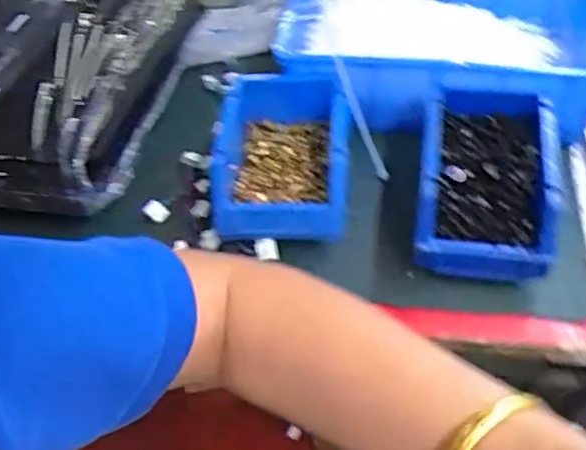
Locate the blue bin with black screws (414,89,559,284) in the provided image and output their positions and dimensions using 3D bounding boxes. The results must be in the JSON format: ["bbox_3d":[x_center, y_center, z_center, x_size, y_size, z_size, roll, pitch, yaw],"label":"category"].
[{"bbox_3d":[0.155,-0.041,0.519,0.103,0.059,0.163,6,49,12],"label":"blue bin with black screws"}]

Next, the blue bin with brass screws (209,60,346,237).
[{"bbox_3d":[-0.017,-0.062,0.559,0.127,0.061,0.161,-4,48,3],"label":"blue bin with brass screws"}]

